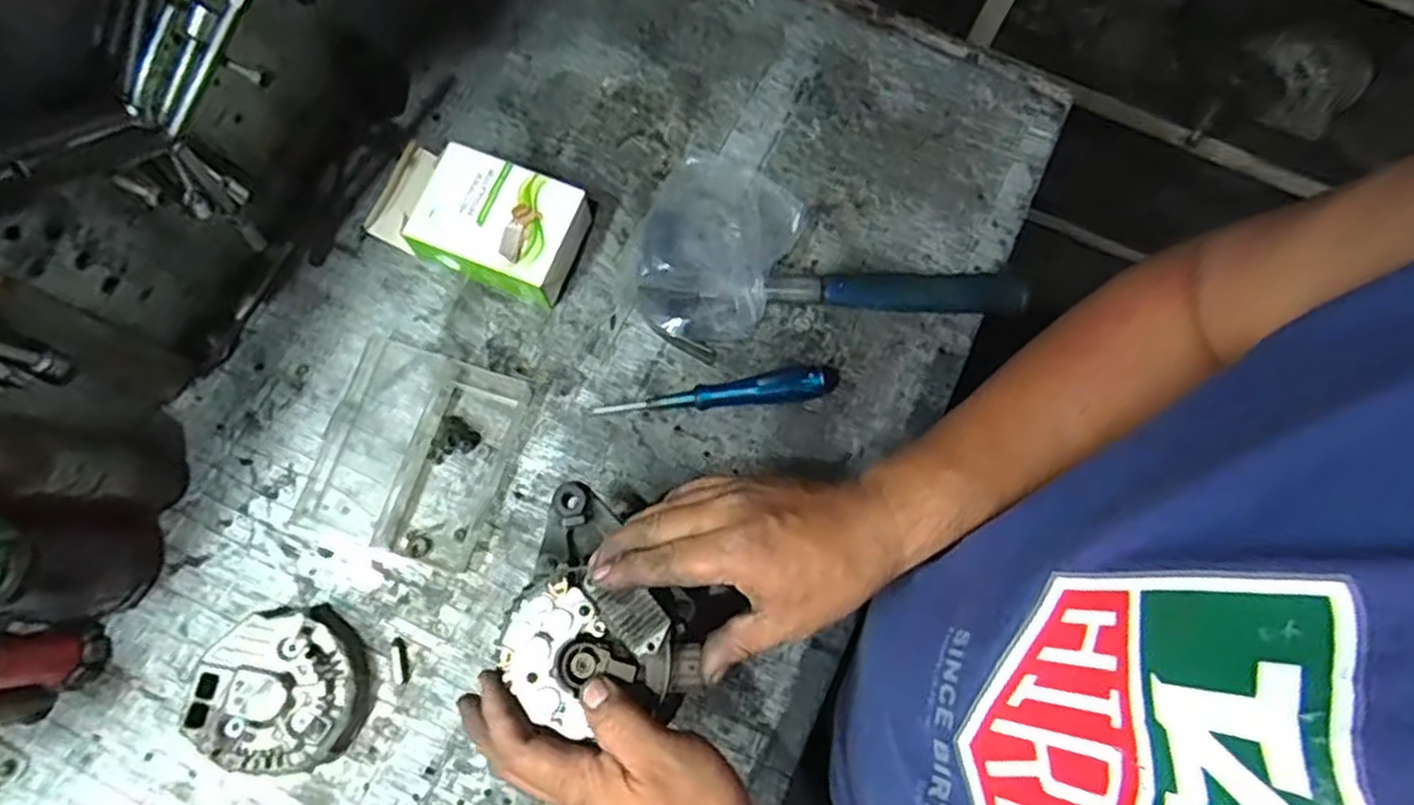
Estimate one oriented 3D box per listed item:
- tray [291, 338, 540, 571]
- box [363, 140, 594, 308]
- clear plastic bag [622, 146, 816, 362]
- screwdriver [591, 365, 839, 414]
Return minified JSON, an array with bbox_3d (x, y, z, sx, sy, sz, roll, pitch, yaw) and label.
[{"bbox_3d":[-0.236,0.037,0.593,0.144,0.019,0.159,17,76,2],"label":"tray"},{"bbox_3d":[-0.193,-0.155,0.623,0.182,0.058,0.097,20,76,3],"label":"box"},{"bbox_3d":[0.003,-0.136,0.623,0.127,0.053,0.183,24,76,4],"label":"clear plastic bag"},{"bbox_3d":[0.012,-0.006,0.609,0.199,0.027,0.029,-9,76,-4],"label":"screwdriver"}]

